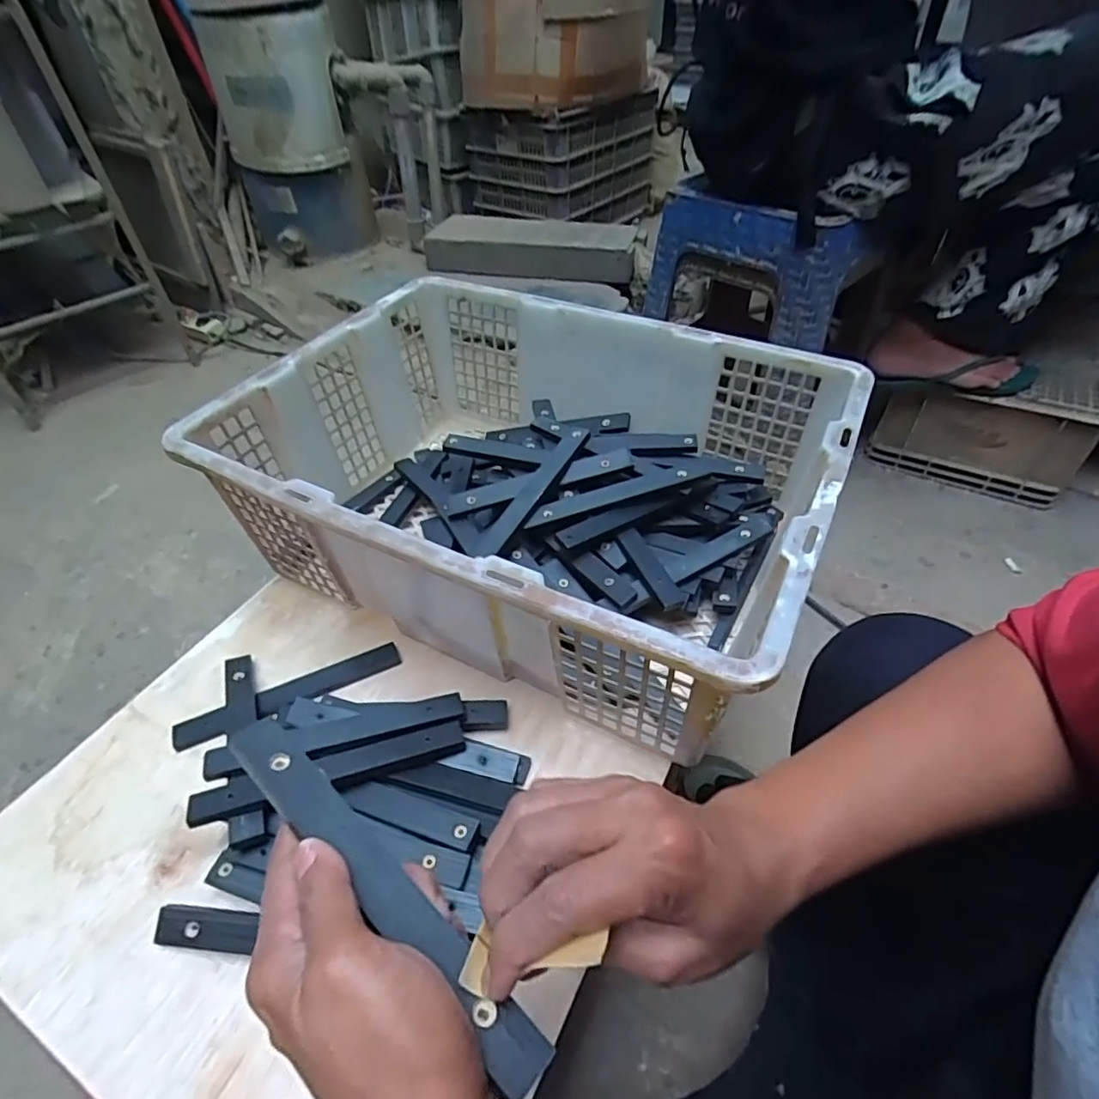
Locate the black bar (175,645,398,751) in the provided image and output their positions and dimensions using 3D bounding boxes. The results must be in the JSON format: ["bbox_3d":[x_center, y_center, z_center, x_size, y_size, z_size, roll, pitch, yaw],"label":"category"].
[{"bbox_3d":[-0.207,0.114,0.472,0.174,0.007,0.025,-21,49,-19],"label":"black bar"}]

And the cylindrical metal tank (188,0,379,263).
[{"bbox_3d":[-0.644,-1.060,1.461,0.304,0.635,0.247,-18,48,-16],"label":"cylindrical metal tank"}]

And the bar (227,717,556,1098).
[{"bbox_3d":[-0.069,0.124,0.226,0.174,0.005,0.023,33,36,27],"label":"bar"}]

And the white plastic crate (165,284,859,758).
[{"bbox_3d":[-0.012,-0.064,0.529,0.461,0.164,0.350,20,49,19],"label":"white plastic crate"}]

